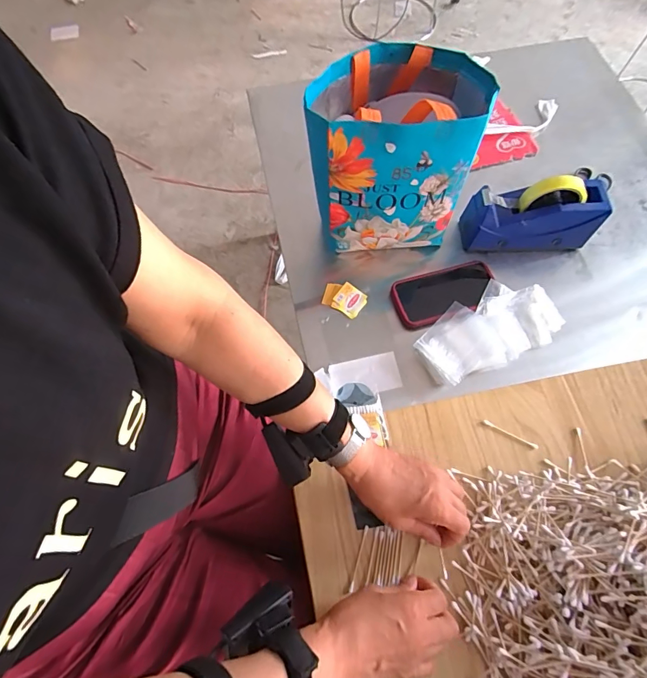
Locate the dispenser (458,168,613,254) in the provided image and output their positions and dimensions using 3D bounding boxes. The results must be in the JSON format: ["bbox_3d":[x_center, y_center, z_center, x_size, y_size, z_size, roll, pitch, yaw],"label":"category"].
[{"bbox_3d":[0.341,-0.204,0.670,0.212,0.127,0.072,-4,67,-2],"label":"dispenser"}]

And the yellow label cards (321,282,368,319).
[{"bbox_3d":[0.034,-0.067,0.678,0.069,0.013,0.048,26,69,10],"label":"yellow label cards"}]

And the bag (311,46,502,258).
[{"bbox_3d":[0.097,-0.279,0.632,0.236,0.235,0.182,-1,67,-1],"label":"bag"}]

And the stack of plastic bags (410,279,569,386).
[{"bbox_3d":[0.261,-0.016,0.647,0.242,0.027,0.115,-25,69,-11],"label":"stack of plastic bags"}]

